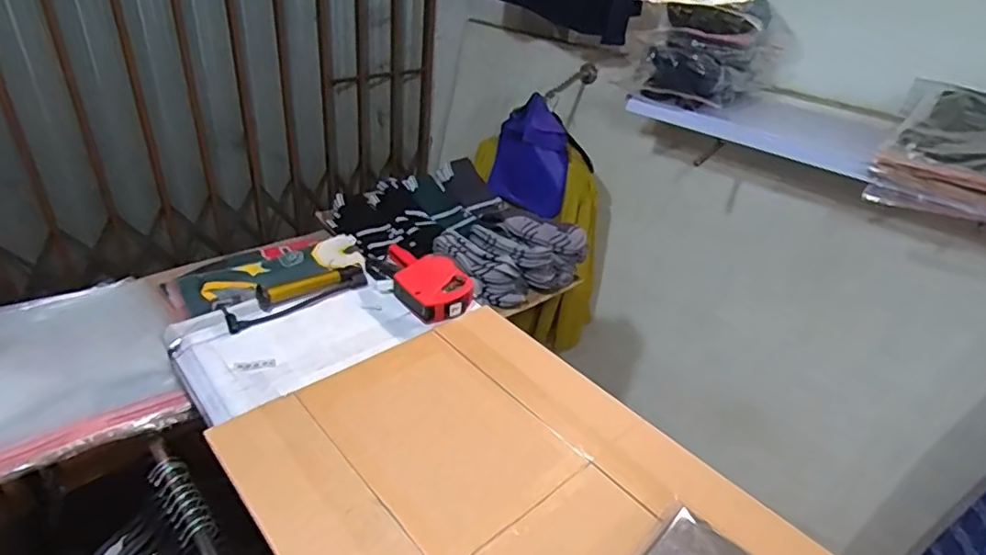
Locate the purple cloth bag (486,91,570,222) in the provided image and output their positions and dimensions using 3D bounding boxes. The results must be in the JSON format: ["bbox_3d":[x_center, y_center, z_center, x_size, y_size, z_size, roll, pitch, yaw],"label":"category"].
[{"bbox_3d":[0.111,-0.370,1.734,0.189,0.306,0.170,-3,35,-14],"label":"purple cloth bag"}]

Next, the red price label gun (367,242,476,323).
[{"bbox_3d":[-0.134,-0.005,1.107,0.122,0.051,0.232,-19,41,-32],"label":"red price label gun"}]

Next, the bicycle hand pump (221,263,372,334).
[{"bbox_3d":[-0.349,0.027,1.038,0.253,0.029,0.062,-23,43,-36],"label":"bicycle hand pump"}]

